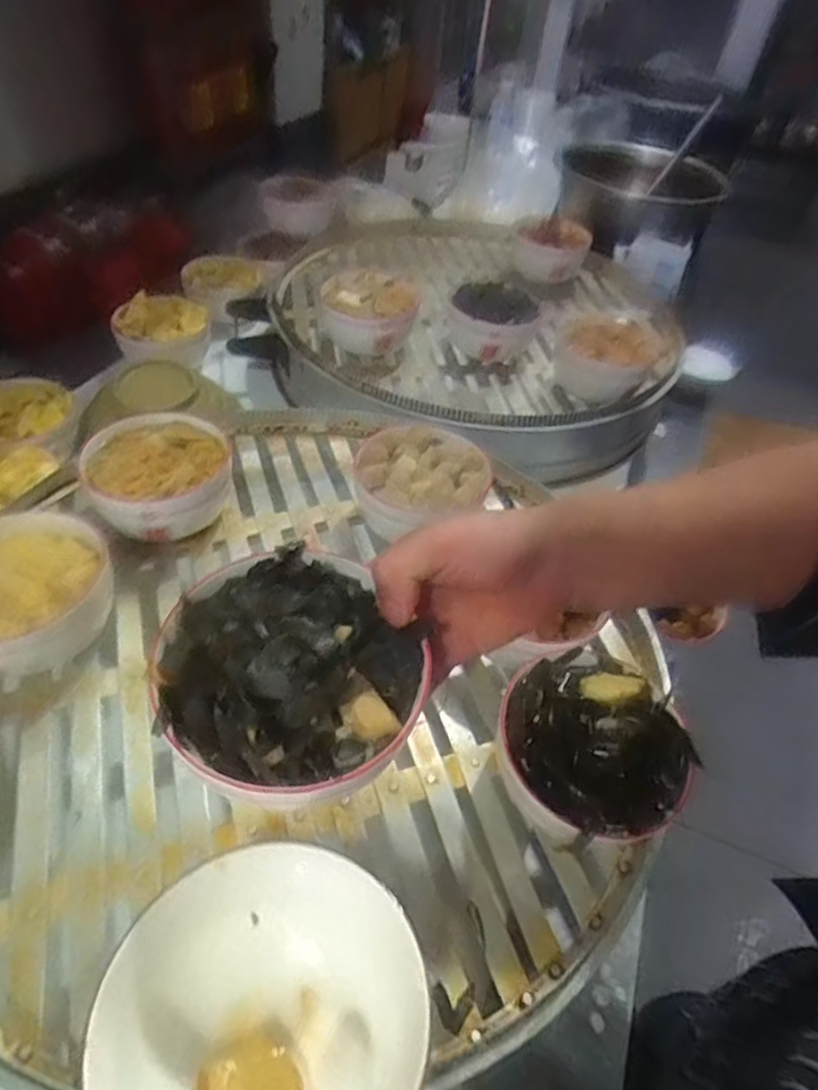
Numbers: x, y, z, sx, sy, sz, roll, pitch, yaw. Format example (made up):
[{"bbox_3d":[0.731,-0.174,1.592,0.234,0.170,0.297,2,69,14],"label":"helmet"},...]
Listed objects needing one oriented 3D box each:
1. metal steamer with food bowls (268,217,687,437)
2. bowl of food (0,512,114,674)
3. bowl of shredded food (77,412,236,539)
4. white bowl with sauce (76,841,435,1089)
[{"bbox_3d":[0.098,-0.365,0.978,0.601,0.123,0.621,24,51,14],"label":"metal steamer with food bowls"},{"bbox_3d":[-0.293,0.048,0.501,0.126,0.075,0.134,3,49,-3],"label":"bowl of food"},{"bbox_3d":[-0.231,-0.059,0.610,0.127,0.075,0.139,3,49,-3],"label":"bowl of shredded food"},{"bbox_3d":[-0.061,0.207,0.283,0.130,0.067,0.128,3,49,-3],"label":"white bowl with sauce"}]

